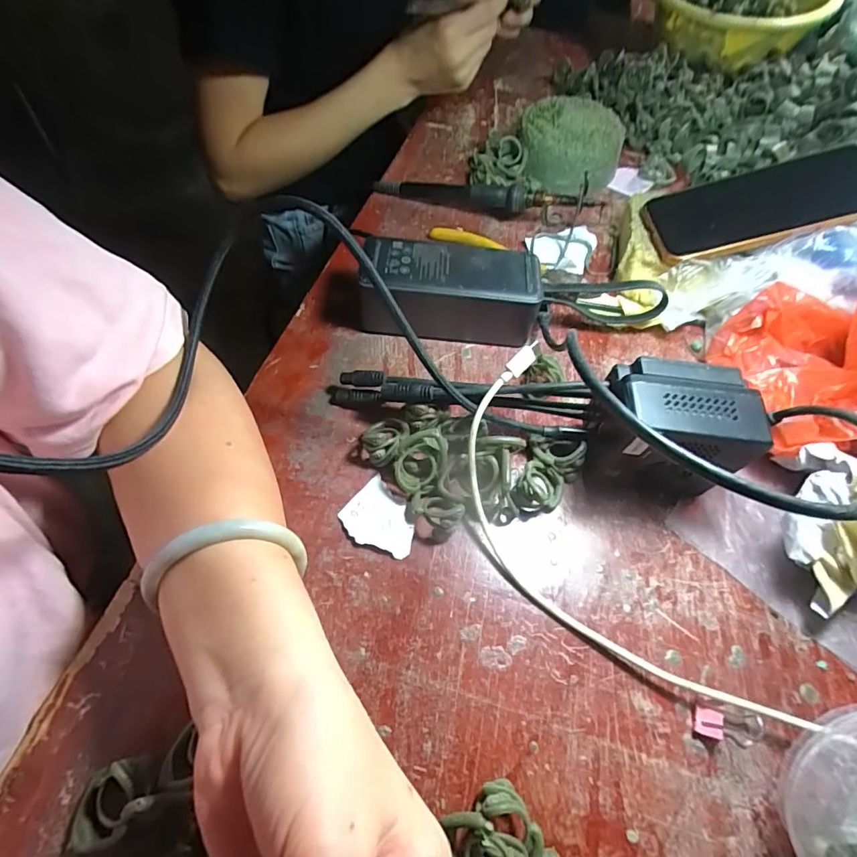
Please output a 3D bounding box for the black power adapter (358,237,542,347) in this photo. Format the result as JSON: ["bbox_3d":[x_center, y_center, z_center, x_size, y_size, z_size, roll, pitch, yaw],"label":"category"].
[{"bbox_3d":[0.013,-0.101,0.359,0.134,0.052,0.060,4,58,-2],"label":"black power adapter"}]

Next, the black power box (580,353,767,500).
[{"bbox_3d":[0.143,0.003,0.285,0.079,0.080,0.051,4,58,-2],"label":"black power box"}]

